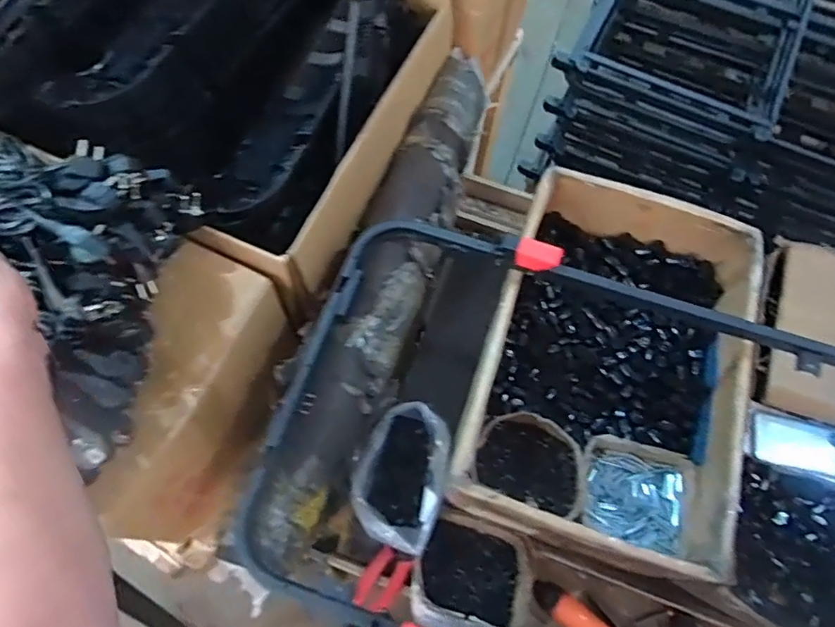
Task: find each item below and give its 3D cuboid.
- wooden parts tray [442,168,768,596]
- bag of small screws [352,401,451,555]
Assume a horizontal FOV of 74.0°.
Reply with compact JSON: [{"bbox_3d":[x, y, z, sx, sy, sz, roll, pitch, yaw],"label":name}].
[{"bbox_3d":[0.280,0.075,0.825,0.348,0.172,0.519,18,67,8],"label":"wooden parts tray"},{"bbox_3d":[-0.020,0.232,0.796,0.125,0.107,0.182,20,67,9],"label":"bag of small screws"}]

